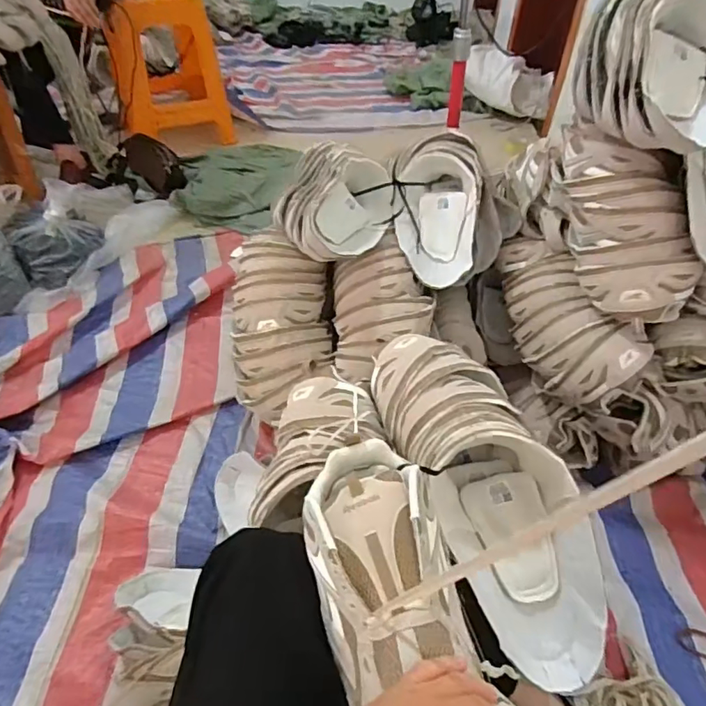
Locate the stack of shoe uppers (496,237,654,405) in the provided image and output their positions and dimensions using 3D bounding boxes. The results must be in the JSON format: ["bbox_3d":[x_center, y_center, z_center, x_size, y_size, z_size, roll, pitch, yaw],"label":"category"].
[{"bbox_3d":[0.352,-0.071,0.860,0.154,0.115,0.325,1,44,-2],"label":"stack of shoe uppers"}]

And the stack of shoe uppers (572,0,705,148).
[{"bbox_3d":[0.401,-0.377,0.677,0.211,0.150,0.247,23,49,18],"label":"stack of shoe uppers"}]

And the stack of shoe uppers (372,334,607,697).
[{"bbox_3d":[0.155,0.144,0.596,0.157,0.116,0.416,-18,66,-20],"label":"stack of shoe uppers"}]

